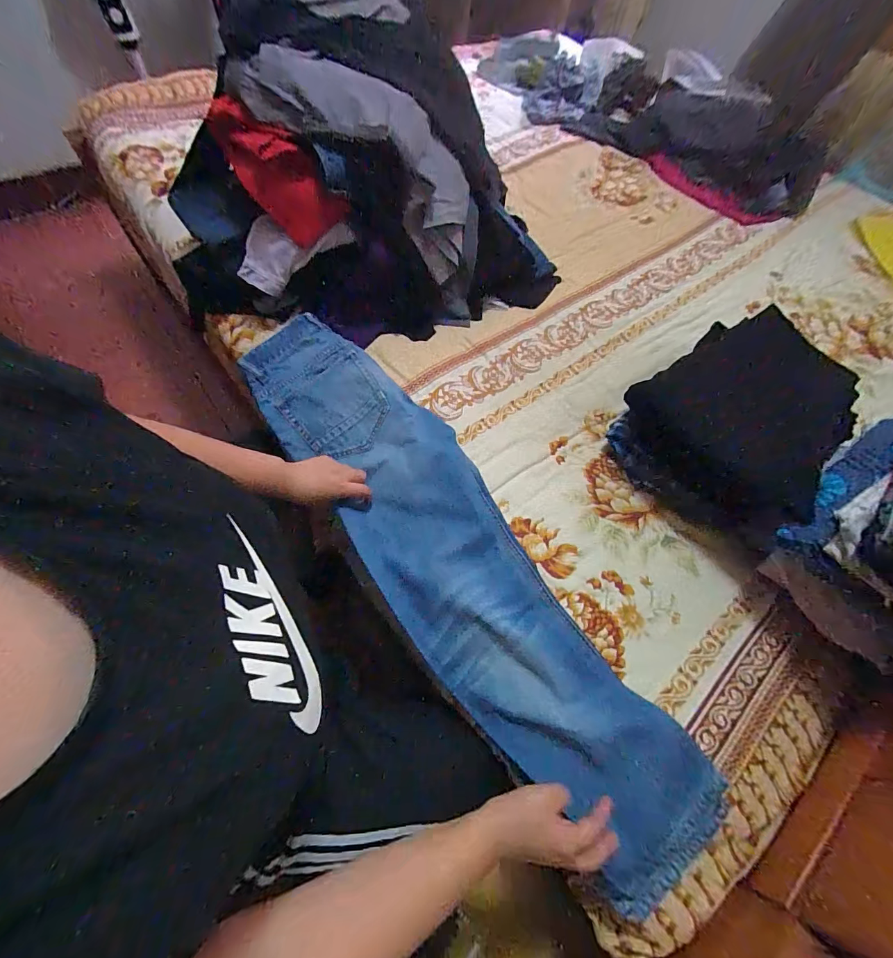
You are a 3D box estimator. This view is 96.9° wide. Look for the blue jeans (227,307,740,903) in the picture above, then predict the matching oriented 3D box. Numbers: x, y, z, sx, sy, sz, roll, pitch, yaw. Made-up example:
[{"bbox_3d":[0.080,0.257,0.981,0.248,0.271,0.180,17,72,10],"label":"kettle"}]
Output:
[{"bbox_3d":[-0.019,0.082,0.563,0.217,0.042,0.894,-33,70,-18],"label":"blue jeans"}]

